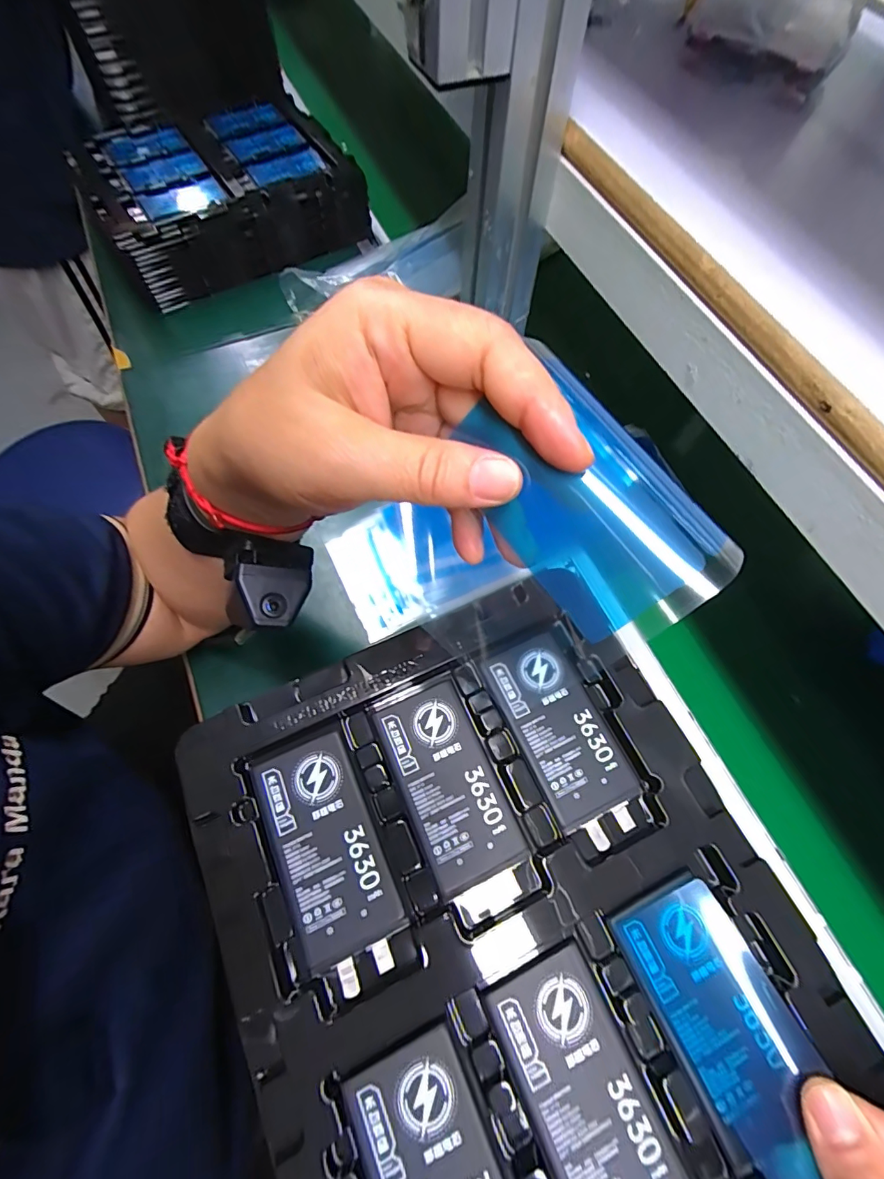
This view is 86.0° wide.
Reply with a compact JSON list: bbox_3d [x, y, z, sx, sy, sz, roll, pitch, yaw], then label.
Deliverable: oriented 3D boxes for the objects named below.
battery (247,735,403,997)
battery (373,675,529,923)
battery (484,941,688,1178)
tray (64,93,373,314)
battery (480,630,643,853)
[{"bbox_3d":[-0.048,0.114,0.204,0.043,0.004,0.094,-22,68,-13],"label":"battery"},{"bbox_3d":[0.006,0.092,0.215,0.043,0.004,0.094,-22,68,-13],"label":"battery"},{"bbox_3d":[0.055,0.192,0.174,0.043,0.005,0.094,-21,68,-13],"label":"battery"},{"bbox_3d":[-0.248,-0.452,0.541,0.271,0.075,0.205,-26,69,-15],"label":"tray"},{"bbox_3d":[0.059,0.068,0.226,0.044,0.004,0.094,-21,68,-13],"label":"battery"}]

